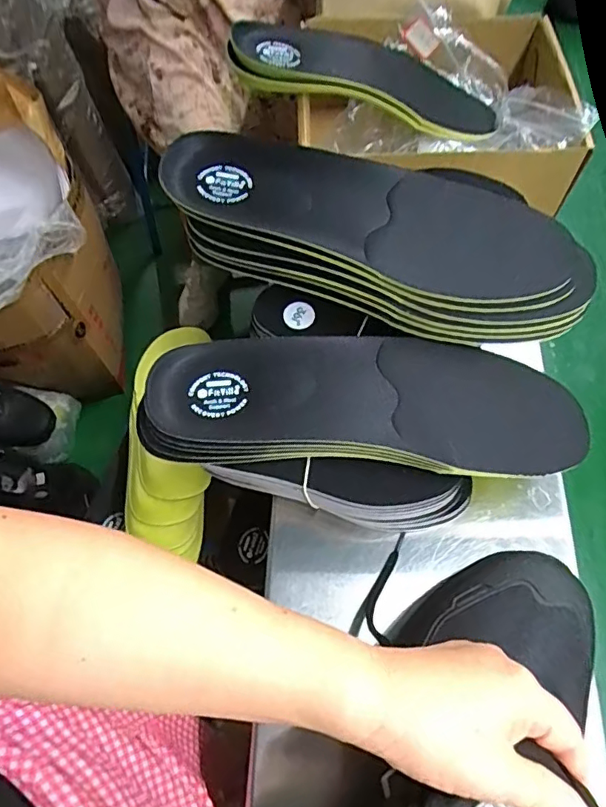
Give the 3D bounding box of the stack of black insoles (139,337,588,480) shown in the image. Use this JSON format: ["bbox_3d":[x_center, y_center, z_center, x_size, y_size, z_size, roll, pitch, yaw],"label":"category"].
[{"bbox_3d":[0.045,-0.001,0.387,0.306,0.033,0.099,0,63,-1],"label":"stack of black insoles"}]

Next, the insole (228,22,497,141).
[{"bbox_3d":[0.069,-0.305,0.516,0.269,0.033,0.081,1,61,-23],"label":"insole"}]

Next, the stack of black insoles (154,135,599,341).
[{"bbox_3d":[0.061,-0.137,0.411,0.325,0.056,0.133,17,65,11],"label":"stack of black insoles"}]

